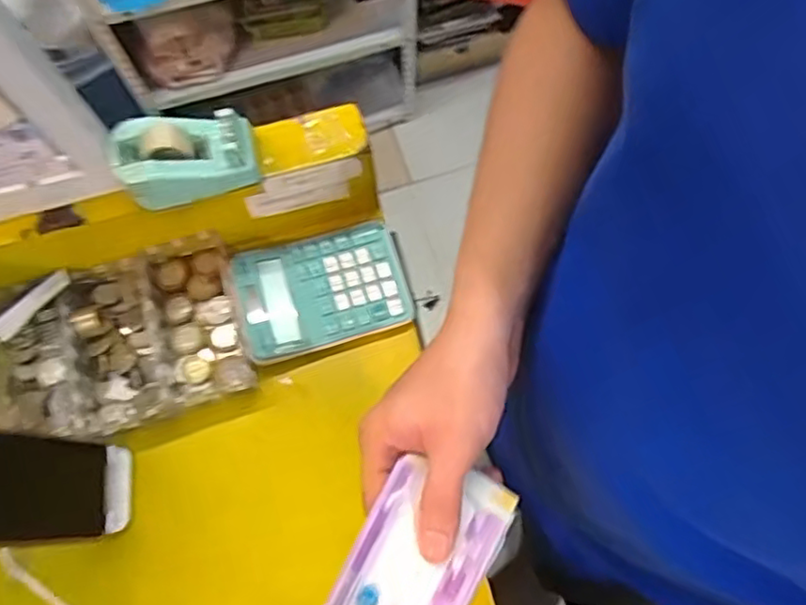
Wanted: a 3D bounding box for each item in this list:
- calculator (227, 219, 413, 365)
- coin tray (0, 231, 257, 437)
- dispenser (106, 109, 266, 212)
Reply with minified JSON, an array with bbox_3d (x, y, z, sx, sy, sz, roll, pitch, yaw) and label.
[{"bbox_3d":[-0.074,-0.014,0.566,0.146,0.014,0.104,-17,70,-5],"label":"calculator"},{"bbox_3d":[-0.276,0.044,0.551,0.279,0.031,0.145,-15,70,-4],"label":"coin tray"},{"bbox_3d":[-0.166,-0.110,0.492,0.104,0.043,0.055,-13,70,-3],"label":"dispenser"}]

